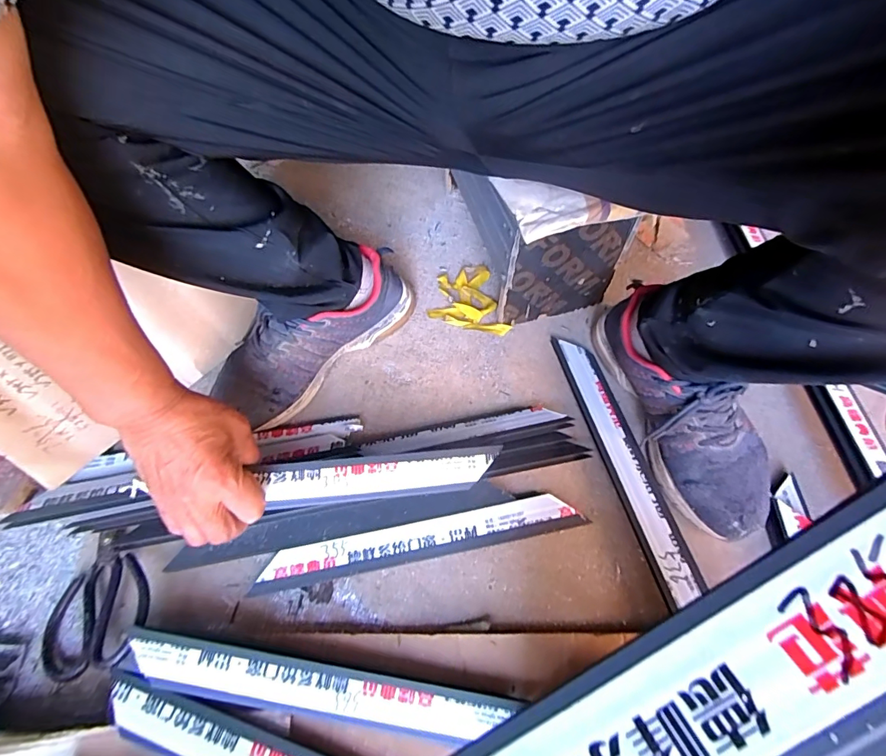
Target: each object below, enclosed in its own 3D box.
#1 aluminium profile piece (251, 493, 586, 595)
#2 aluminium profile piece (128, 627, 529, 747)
[{"bbox_3d":[-0.024,0.165,0.469,0.320,0.015,0.037,-11,64,-3],"label":"aluminium profile piece"},{"bbox_3d":[-0.107,0.268,0.399,0.325,0.042,0.044,8,64,6],"label":"aluminium profile piece"}]

